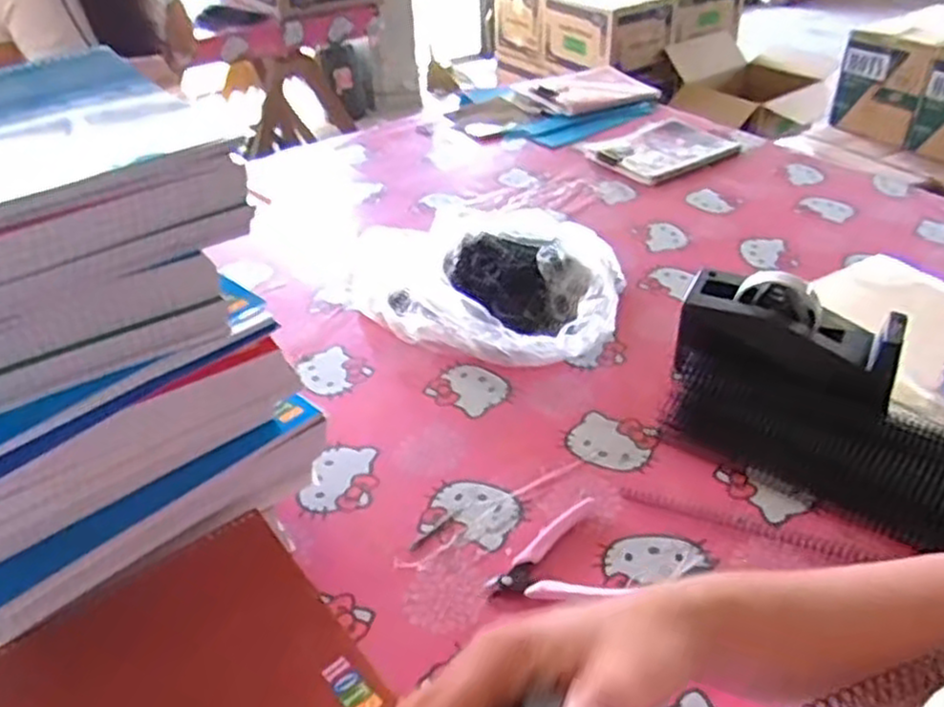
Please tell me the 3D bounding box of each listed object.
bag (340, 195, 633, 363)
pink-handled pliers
[{"bbox_3d":[0.001,-0.099,0.913,0.380,0.060,0.256,17,43,23],"label":"bag"},{"bbox_3d":[0.064,0.168,0.603,0.112,0.011,0.092,-14,40,-14],"label":"pink-handled pliers"}]

